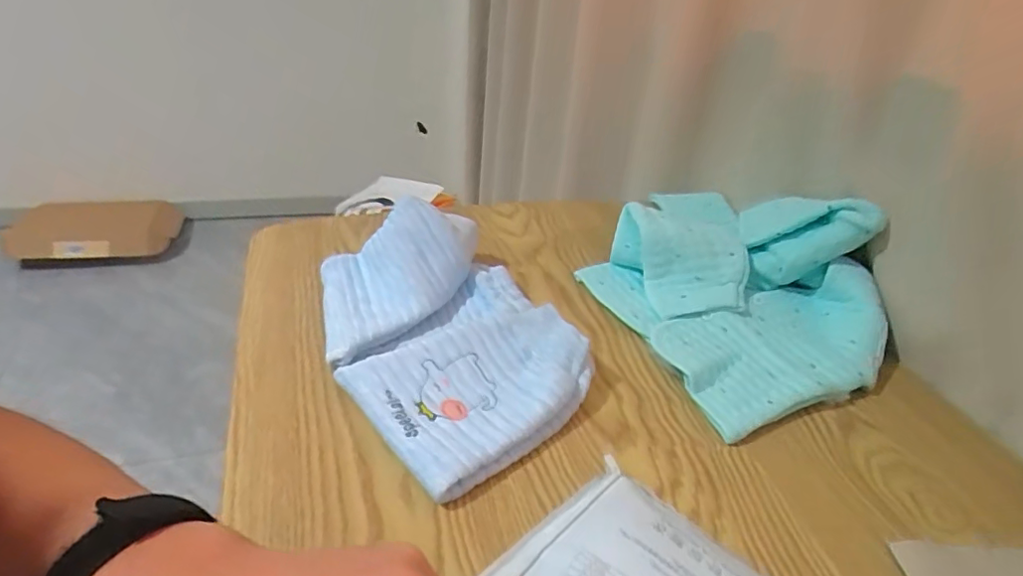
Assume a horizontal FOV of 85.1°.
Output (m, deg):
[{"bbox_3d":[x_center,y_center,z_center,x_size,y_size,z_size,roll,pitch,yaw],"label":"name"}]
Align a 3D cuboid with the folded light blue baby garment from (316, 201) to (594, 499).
[{"bbox_3d":[-0.049,0.035,0.457,0.185,0.068,0.254,-12,39,-25],"label":"folded light blue baby garment"}]

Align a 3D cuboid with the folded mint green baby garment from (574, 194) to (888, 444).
[{"bbox_3d":[0.232,-0.012,0.534,0.242,0.109,0.236,-11,38,-24],"label":"folded mint green baby garment"}]

